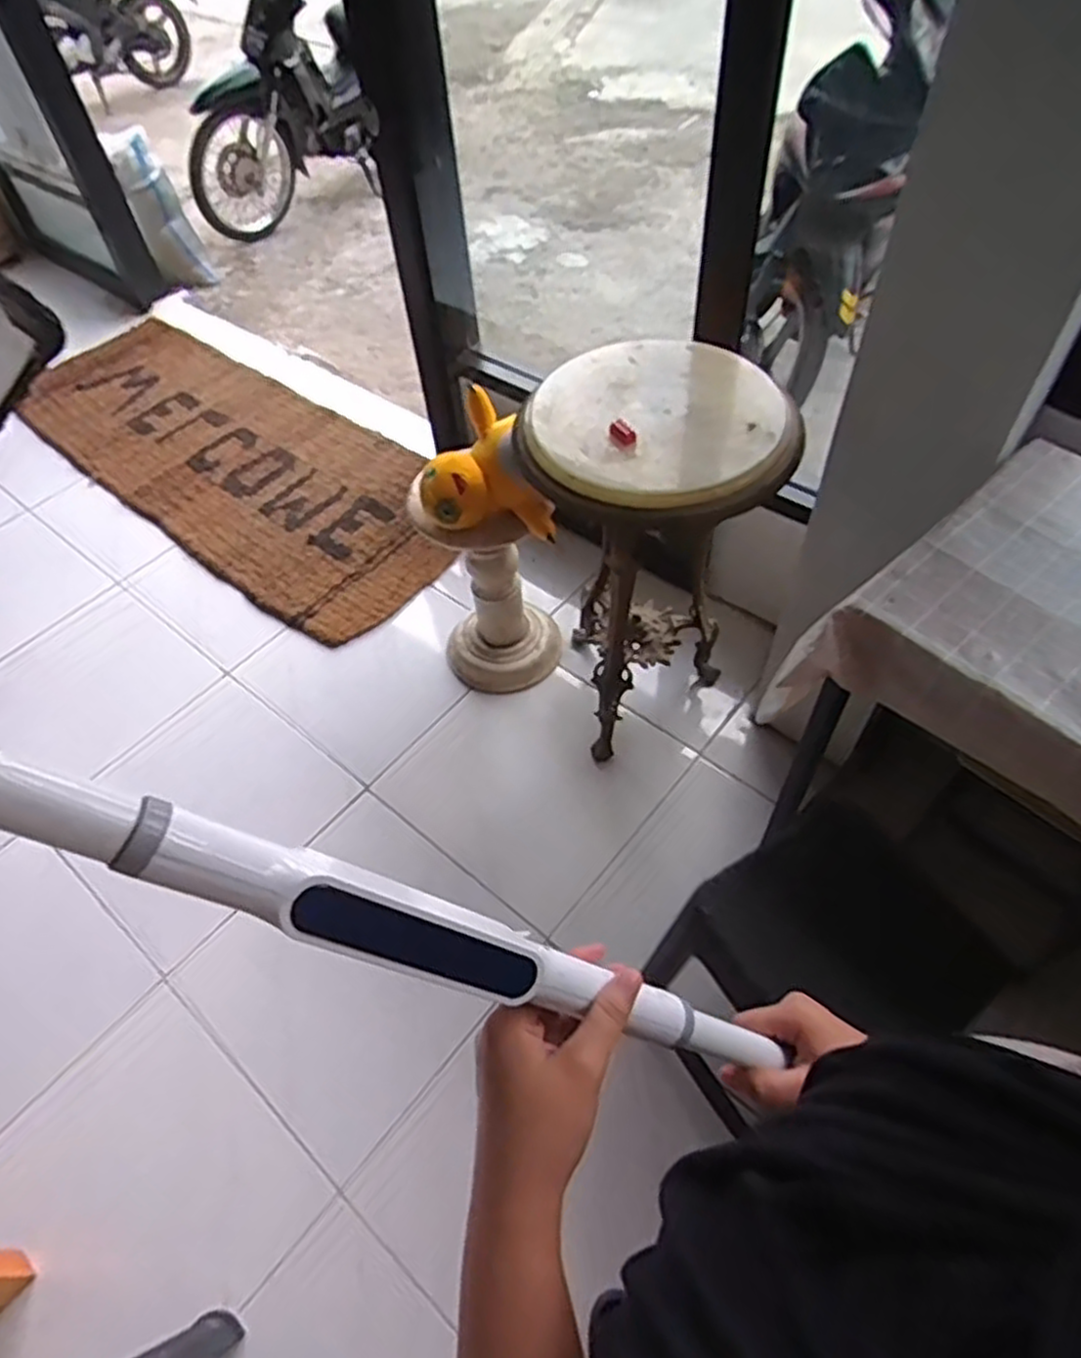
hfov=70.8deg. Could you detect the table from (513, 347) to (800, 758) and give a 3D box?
[{"bbox_3d":[0.179,-0.182,1.373,0.384,0.693,0.363,-2,53,3],"label":"table"}]

